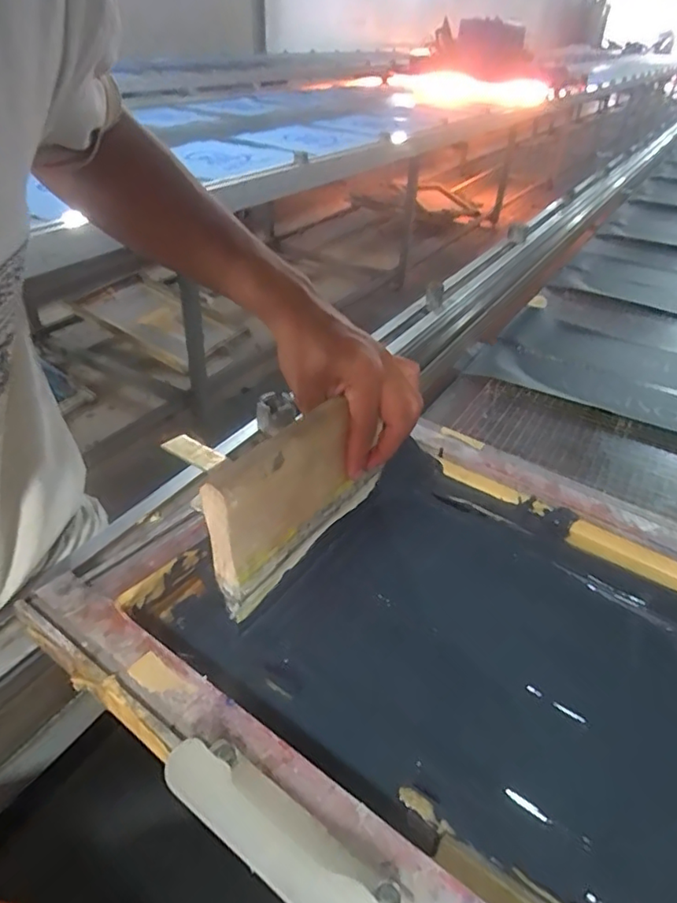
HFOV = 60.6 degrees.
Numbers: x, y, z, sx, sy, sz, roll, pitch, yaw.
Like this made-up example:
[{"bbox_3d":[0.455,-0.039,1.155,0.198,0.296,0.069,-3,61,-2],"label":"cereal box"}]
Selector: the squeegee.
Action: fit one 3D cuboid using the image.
[{"bbox_3d":[-0.027,0.025,0.403,0.026,0.102,0.161,23,41,24],"label":"squeegee"}]

